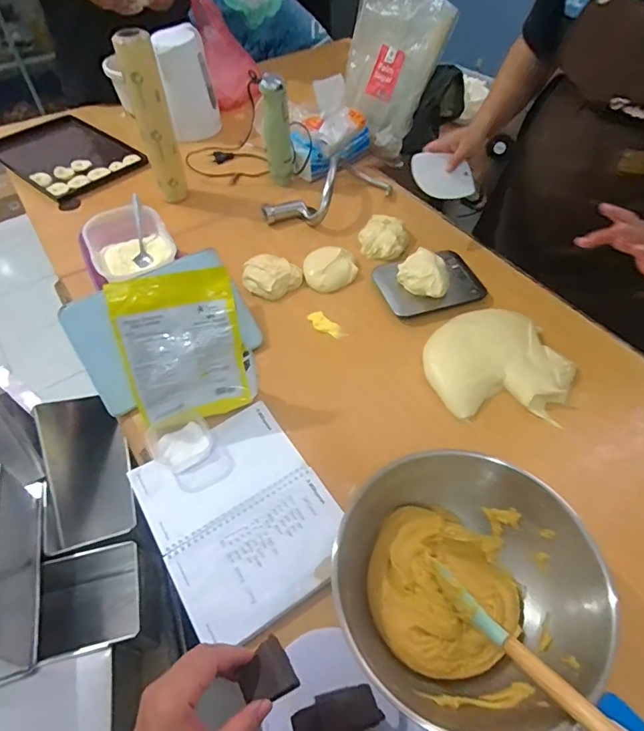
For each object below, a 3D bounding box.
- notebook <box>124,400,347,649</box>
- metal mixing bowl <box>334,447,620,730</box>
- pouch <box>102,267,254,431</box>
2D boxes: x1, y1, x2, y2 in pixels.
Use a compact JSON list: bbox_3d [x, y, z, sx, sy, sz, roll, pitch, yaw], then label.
[{"bbox_3d":[-0.102,0.186,0.609,0.207,0.017,0.259,-29,56,-20],"label":"notebook"},{"bbox_3d":[0.148,0.227,0.505,0.254,0.090,0.263,-1,51,1],"label":"metal mixing bowl"},{"bbox_3d":[-0.186,-0.018,0.645,0.153,0.204,0.031,-12,28,-10],"label":"pouch"}]

